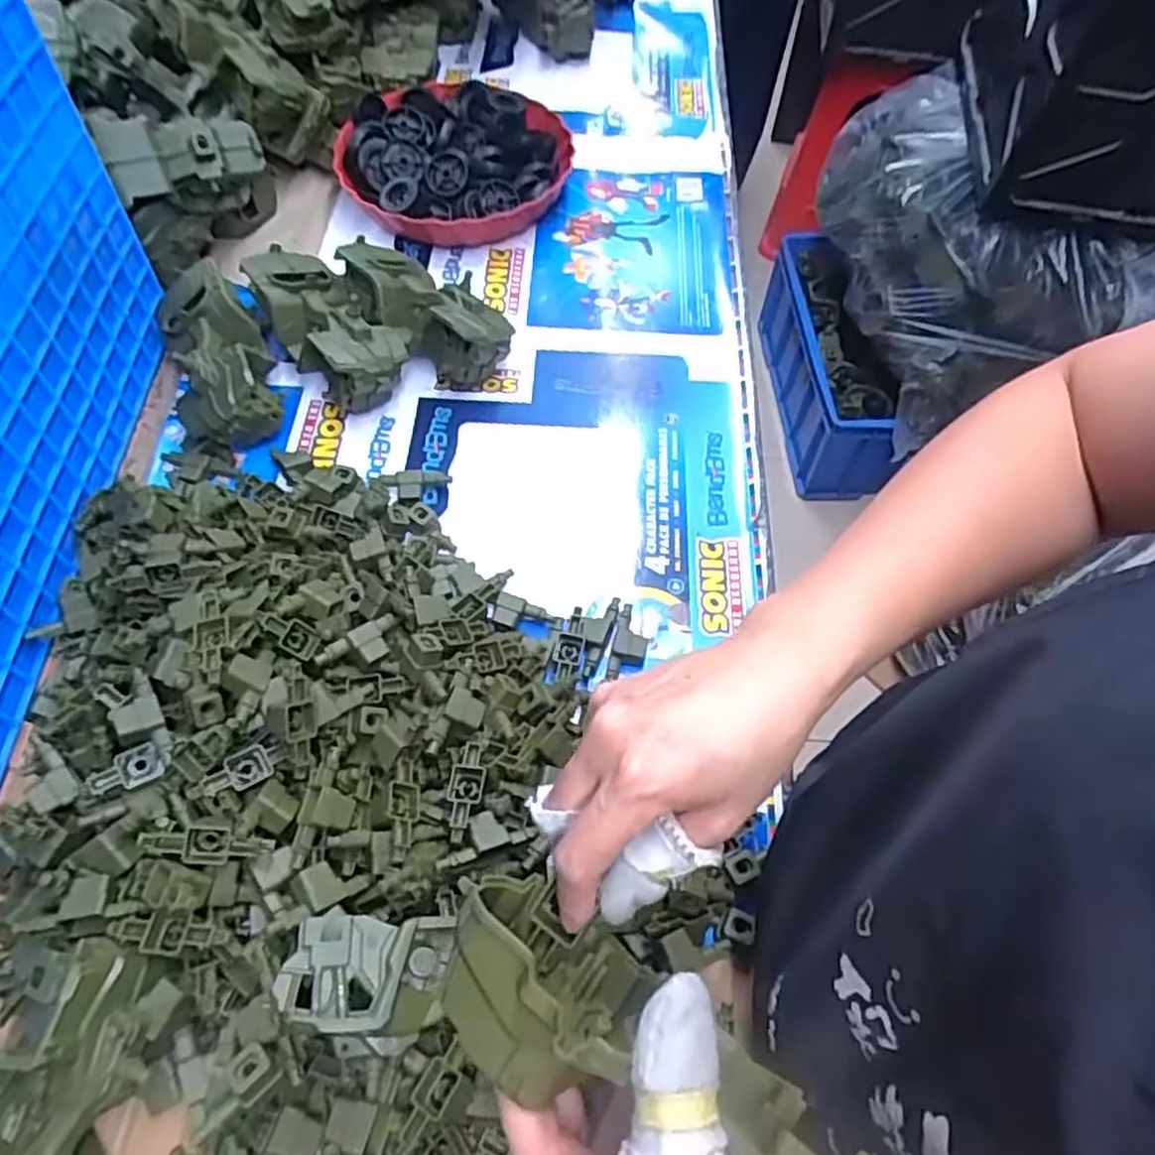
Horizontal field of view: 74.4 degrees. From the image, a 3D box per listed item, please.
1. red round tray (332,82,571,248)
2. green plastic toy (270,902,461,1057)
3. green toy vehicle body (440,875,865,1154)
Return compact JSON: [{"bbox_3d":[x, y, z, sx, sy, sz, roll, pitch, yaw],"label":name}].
[{"bbox_3d":[-0.129,-0.441,0.809,0.230,0.067,0.230,1,60,-1],"label":"red round tray"},{"bbox_3d":[-0.106,0.200,0.385,0.074,0.043,0.061,9,61,4],"label":"green plastic toy"},{"bbox_3d":[0.035,0.165,0.234,0.179,0.061,0.057,31,64,17],"label":"green toy vehicle body"}]

